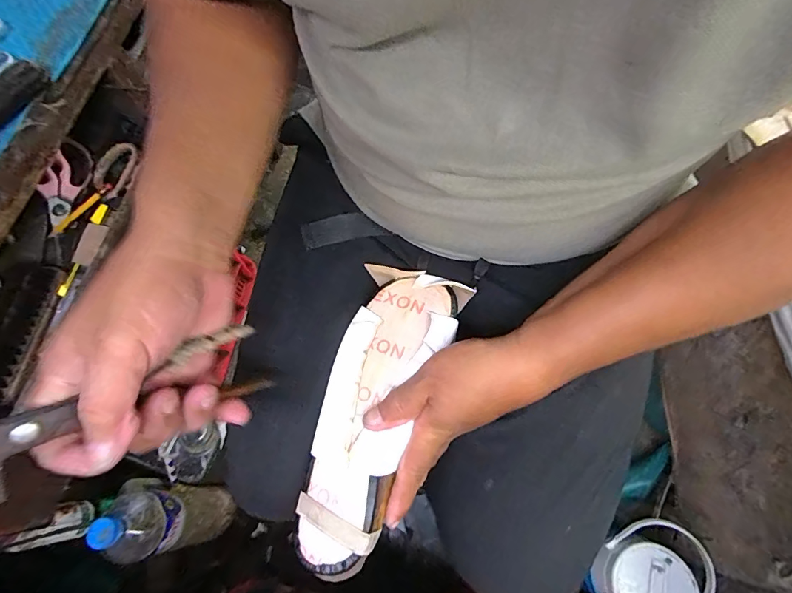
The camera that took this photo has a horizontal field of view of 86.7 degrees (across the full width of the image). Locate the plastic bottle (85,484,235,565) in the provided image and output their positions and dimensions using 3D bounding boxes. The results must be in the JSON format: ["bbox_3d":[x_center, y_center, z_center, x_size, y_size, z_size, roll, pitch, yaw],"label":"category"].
[{"bbox_3d":[-0.306,0.294,0.550,0.092,0.228,0.074,-11,66,-1],"label":"plastic bottle"}]

